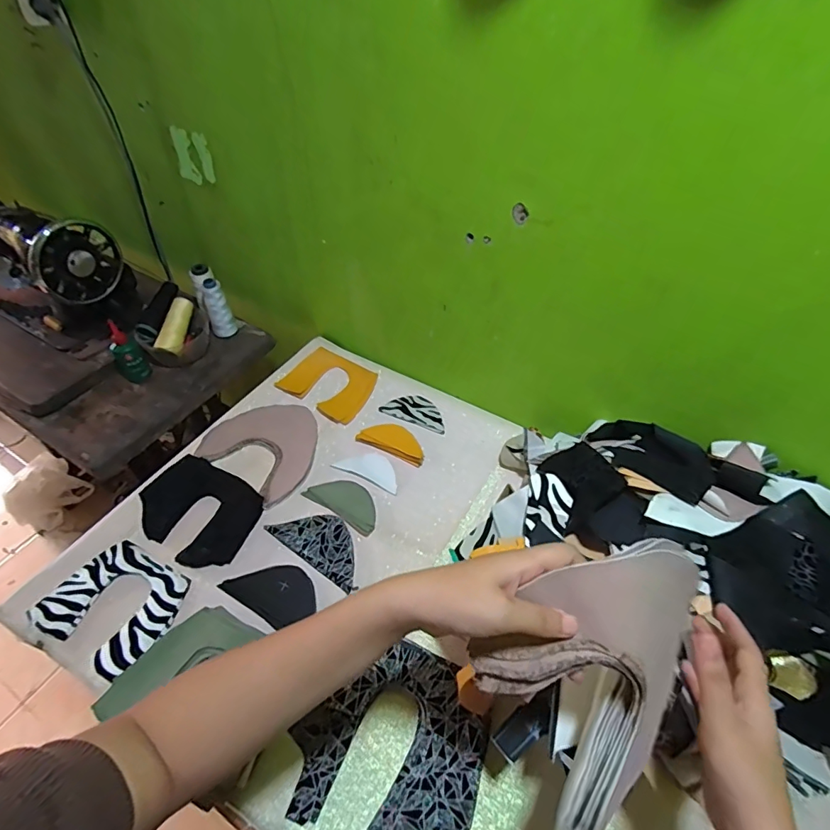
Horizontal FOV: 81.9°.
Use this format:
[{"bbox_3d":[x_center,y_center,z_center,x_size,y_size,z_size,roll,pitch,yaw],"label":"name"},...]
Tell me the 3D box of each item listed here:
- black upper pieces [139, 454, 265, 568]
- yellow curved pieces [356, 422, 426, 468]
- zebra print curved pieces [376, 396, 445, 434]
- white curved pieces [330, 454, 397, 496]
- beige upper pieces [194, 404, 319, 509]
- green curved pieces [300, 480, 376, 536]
[{"bbox_3d":[-0.301,0.131,0.667,0.159,0.022,0.126,22,51,17],"label":"black upper pieces"},{"bbox_3d":[-0.031,0.038,0.754,0.107,0.010,0.055,19,51,15],"label":"yellow curved pieces"},{"bbox_3d":[0.004,-0.009,0.805,0.113,0.004,0.060,21,51,16],"label":"zebra print curved pieces"},{"bbox_3d":[-0.065,0.080,0.725,0.101,0.004,0.050,24,52,18],"label":"white curved pieces"},{"bbox_3d":[-0.225,0.043,0.747,0.168,0.016,0.162,27,53,20],"label":"beige upper pieces"},{"bbox_3d":[-0.097,0.123,0.690,0.119,0.004,0.058,25,54,27],"label":"green curved pieces"}]

